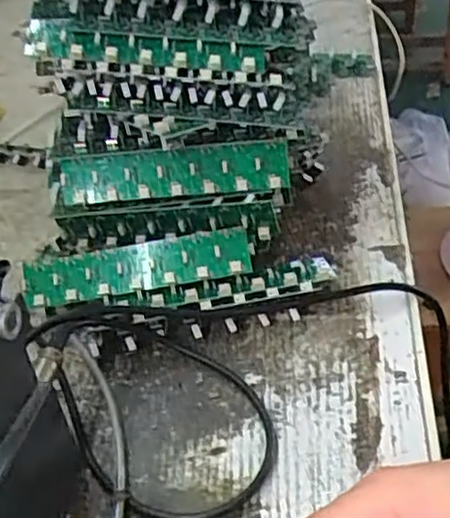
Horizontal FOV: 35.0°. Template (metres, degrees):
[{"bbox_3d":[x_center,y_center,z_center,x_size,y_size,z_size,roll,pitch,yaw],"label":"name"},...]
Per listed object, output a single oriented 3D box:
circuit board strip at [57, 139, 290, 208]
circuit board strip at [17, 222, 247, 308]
[{"bbox_3d":[-0.032,-0.052,0.435,0.139,0.030,0.008,-5,1,3],"label":"circuit board strip"},{"bbox_3d":[-0.054,0.005,0.431,0.137,0.007,0.030,-10,69,2],"label":"circuit board strip"}]

